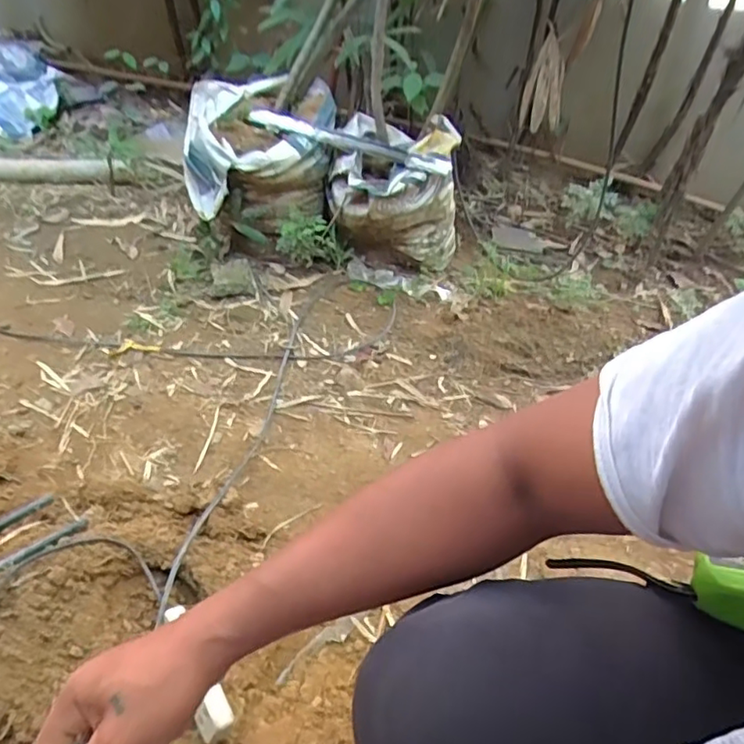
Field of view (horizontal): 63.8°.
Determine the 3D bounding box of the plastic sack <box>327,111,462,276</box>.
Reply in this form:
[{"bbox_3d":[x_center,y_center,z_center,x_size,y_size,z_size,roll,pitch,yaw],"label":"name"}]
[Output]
[{"bbox_3d":[0.061,-0.408,1.374,0.286,0.246,0.295,11,42,6],"label":"plastic sack"}]

